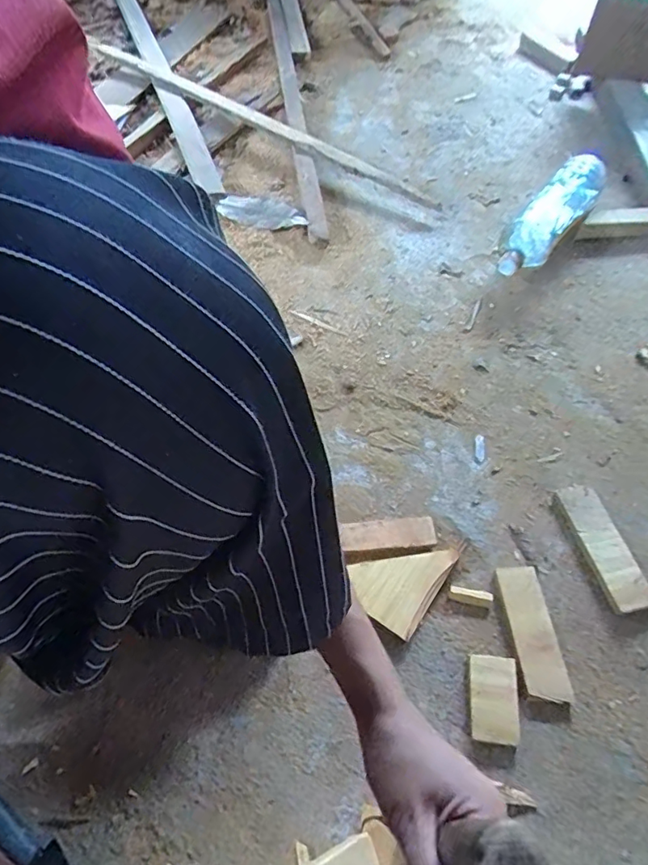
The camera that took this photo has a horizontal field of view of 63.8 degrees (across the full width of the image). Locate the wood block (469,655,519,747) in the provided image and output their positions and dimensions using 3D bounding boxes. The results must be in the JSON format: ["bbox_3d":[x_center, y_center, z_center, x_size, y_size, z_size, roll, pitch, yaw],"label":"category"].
[{"bbox_3d":[0.152,0.239,0.468,0.042,0.014,0.069,7,56,4],"label":"wood block"}]

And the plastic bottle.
[{"bbox_3d":[0.358,-0.337,0.827,0.069,0.083,0.302,31,61,19],"label":"plastic bottle"}]

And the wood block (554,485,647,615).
[{"bbox_3d":[0.297,0.119,0.553,0.047,0.014,0.137,-11,56,-8],"label":"wood block"}]

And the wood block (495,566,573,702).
[{"bbox_3d":[0.201,0.191,0.504,0.044,0.012,0.120,-2,56,-2],"label":"wood block"}]

